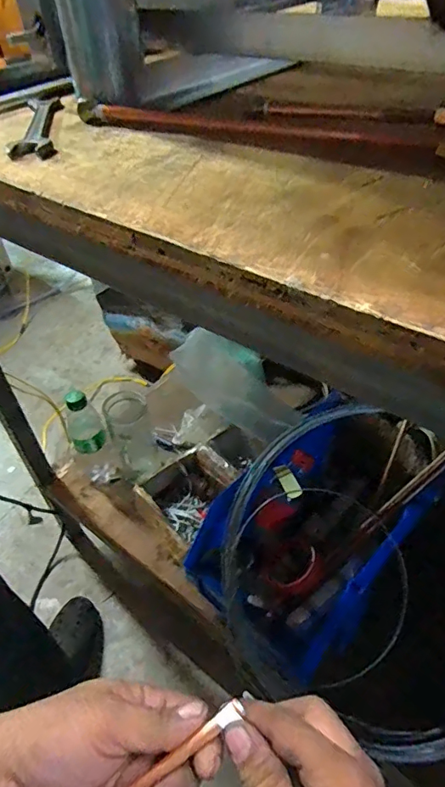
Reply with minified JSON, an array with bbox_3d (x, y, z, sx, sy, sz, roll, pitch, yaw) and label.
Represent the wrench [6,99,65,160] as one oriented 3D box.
[{"bbox_3d":[-0.131,-0.190,0.348,0.030,0.005,0.122,-10,45,-6],"label":"wrench"}]

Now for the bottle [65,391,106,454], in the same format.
[{"bbox_3d":[-0.225,0.042,0.793,0.056,0.109,0.067,-19,47,-14],"label":"bottle"}]

